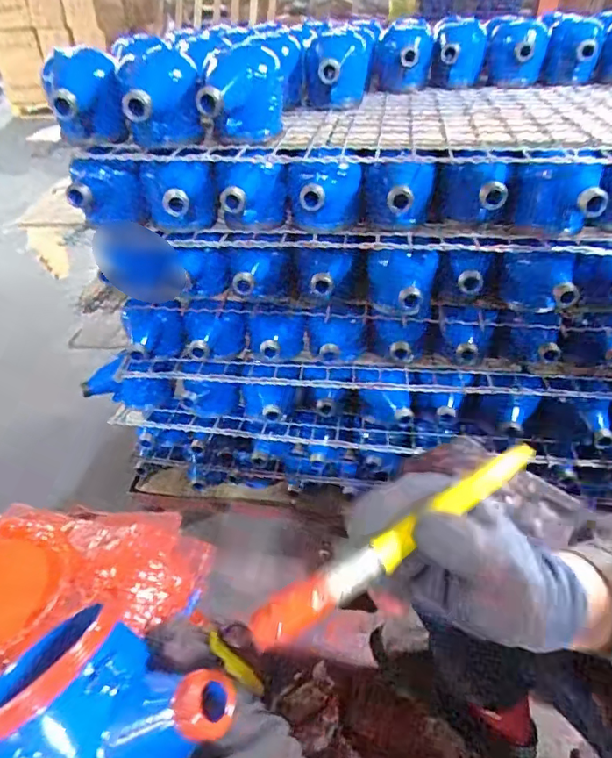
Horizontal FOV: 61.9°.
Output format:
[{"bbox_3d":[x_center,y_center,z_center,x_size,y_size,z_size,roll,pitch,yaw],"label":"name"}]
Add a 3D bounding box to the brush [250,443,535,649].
[{"bbox_3d":[0.050,0.075,0.250,0.173,0.015,0.022,-26,43,-22],"label":"brush"}]

